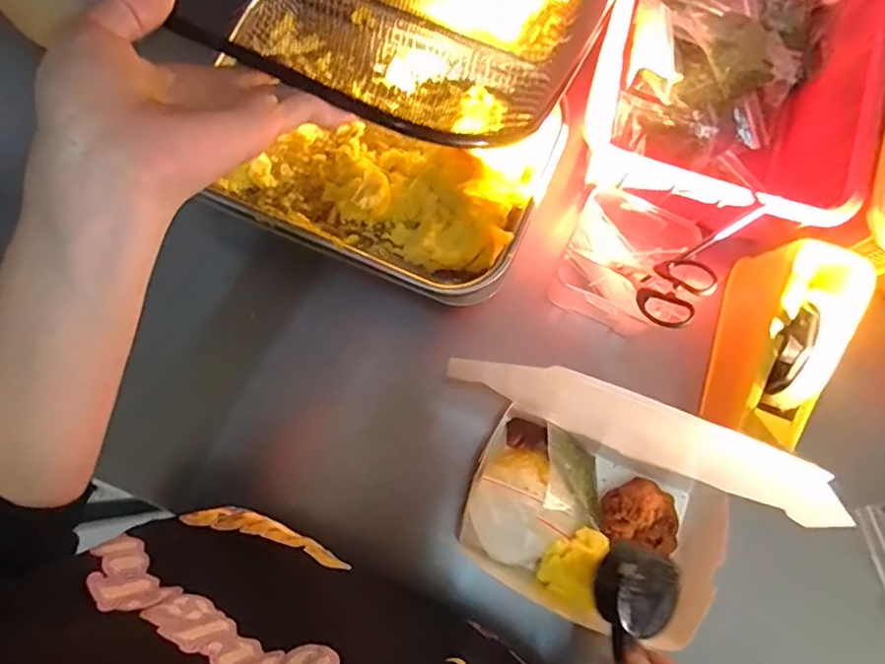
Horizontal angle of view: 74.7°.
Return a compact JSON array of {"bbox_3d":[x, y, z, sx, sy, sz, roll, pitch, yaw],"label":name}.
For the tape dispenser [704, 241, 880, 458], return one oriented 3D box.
[{"bbox_3d":[0.276,0.013,0.474,0.067,0.093,0.153,20,77,4],"label":"tape dispenser"}]

